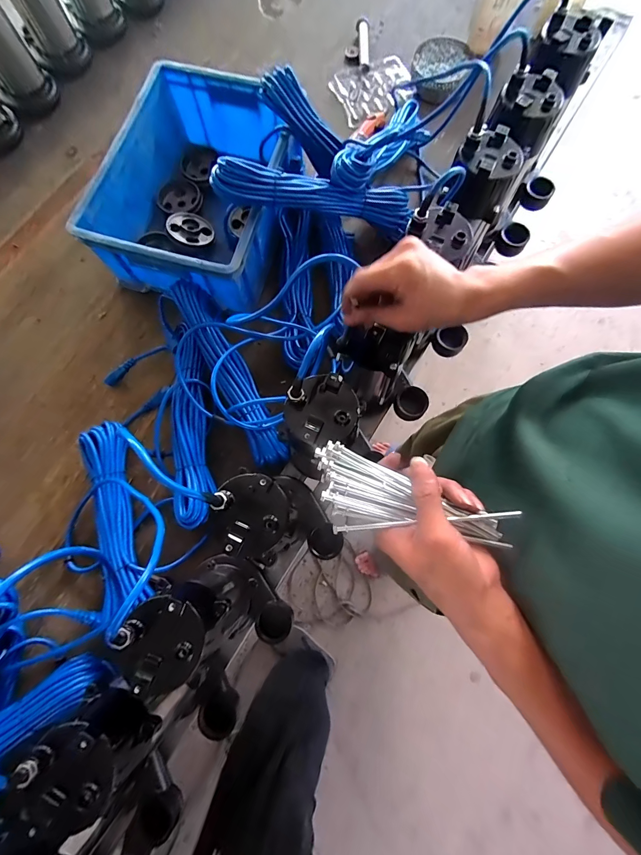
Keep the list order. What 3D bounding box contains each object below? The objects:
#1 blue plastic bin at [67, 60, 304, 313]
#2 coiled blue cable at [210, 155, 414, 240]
[{"bbox_3d":[-0.219,-0.441,0.667,0.299,0.147,0.396,14,76,6],"label":"blue plastic bin"},{"bbox_3d":[-0.002,-0.391,0.593,0.351,0.072,0.069,-5,74,-24],"label":"coiled blue cable"}]

